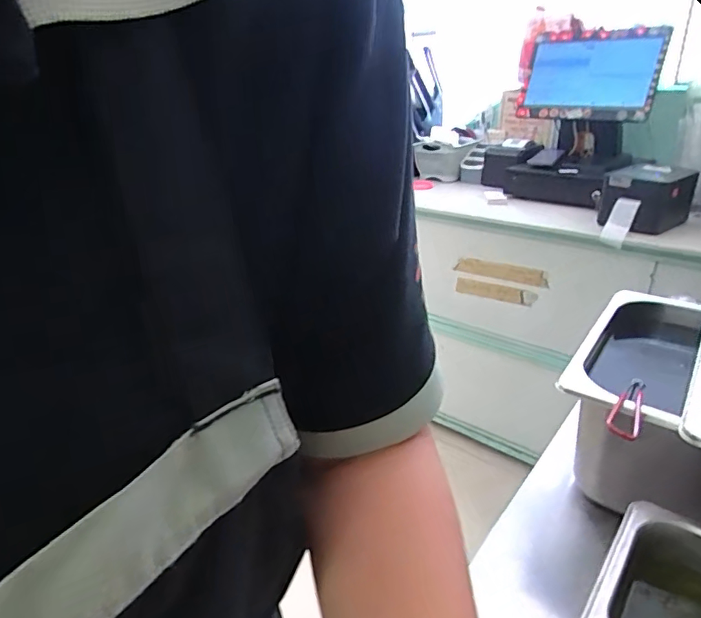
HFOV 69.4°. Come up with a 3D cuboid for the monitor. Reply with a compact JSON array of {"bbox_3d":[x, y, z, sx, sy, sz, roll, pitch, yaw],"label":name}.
[{"bbox_3d":[0.644,-0.636,1.359,0.351,0.247,0.073,18,-6,40],"label":"monitor"}]

